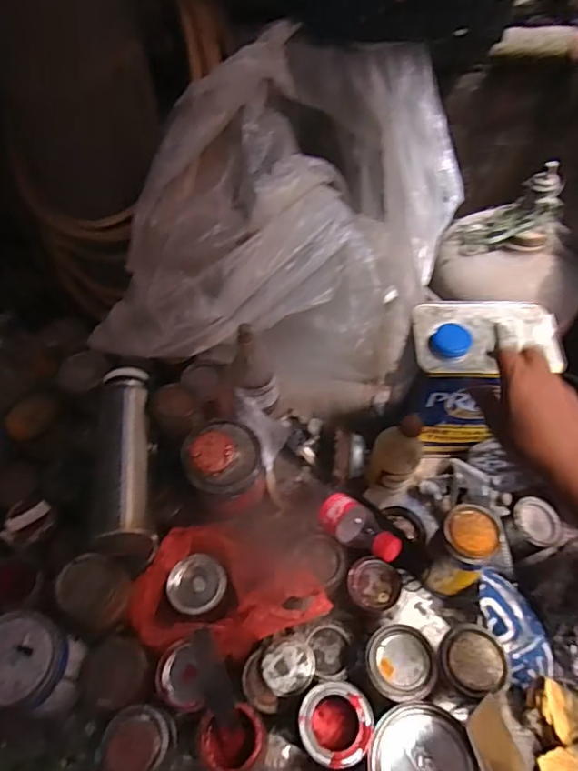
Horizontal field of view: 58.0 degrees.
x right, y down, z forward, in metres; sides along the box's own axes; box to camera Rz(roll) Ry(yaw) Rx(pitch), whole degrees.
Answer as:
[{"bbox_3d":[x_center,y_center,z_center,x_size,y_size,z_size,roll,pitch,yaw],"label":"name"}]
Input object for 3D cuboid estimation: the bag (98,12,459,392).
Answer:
[{"bbox_3d":[0.001,-0.257,0.882,0.504,0.372,0.542,10,56,12],"label":"bag"}]

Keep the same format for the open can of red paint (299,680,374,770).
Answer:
[{"bbox_3d":[0.052,0.373,0.572,0.069,0.138,0.071,-3,55,4],"label":"open can of red paint"}]

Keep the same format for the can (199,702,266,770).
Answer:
[{"bbox_3d":[-0.062,0.402,0.595,0.066,0.071,0.068,18,59,17],"label":"can"}]

